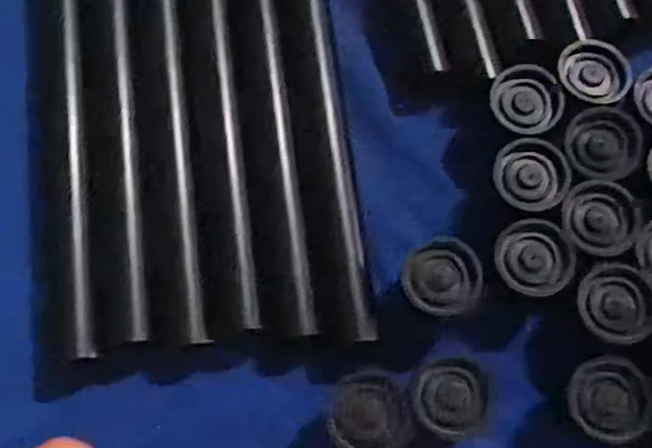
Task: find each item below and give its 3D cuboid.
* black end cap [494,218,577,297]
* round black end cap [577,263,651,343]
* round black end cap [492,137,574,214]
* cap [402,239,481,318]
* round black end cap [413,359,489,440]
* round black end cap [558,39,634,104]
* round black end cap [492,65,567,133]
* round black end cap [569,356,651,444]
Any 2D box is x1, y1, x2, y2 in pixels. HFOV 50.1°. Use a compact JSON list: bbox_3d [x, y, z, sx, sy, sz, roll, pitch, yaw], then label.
[{"bbox_3d":[0.093,0.015,0.312,0.033,0.005,0.033,0,75,-1],"label":"black end cap"},{"bbox_3d":[0.128,0.034,0.304,0.034,0.006,0.034,0,75,-1],"label":"round black end cap"},{"bbox_3d":[0.096,-0.023,0.324,0.032,0.008,0.035,0,75,-1],"label":"round black end cap"},{"bbox_3d":[0.052,0.023,0.310,0.033,0.010,0.035,0,75,-1],"label":"cap"},{"bbox_3d":[0.053,0.075,0.303,0.031,0.021,0.032,0,75,-1],"label":"round black end cap"},{"bbox_3d":[0.128,-0.072,0.338,0.033,0.011,0.033,0,75,-1],"label":"round black end cap"},{"bbox_3d":[0.096,-0.059,0.332,0.031,0.007,0.034,0,75,-1],"label":"round black end cap"},{"bbox_3d":[0.121,0.075,0.299,0.032,0.020,0.033,0,75,-1],"label":"round black end cap"}]

